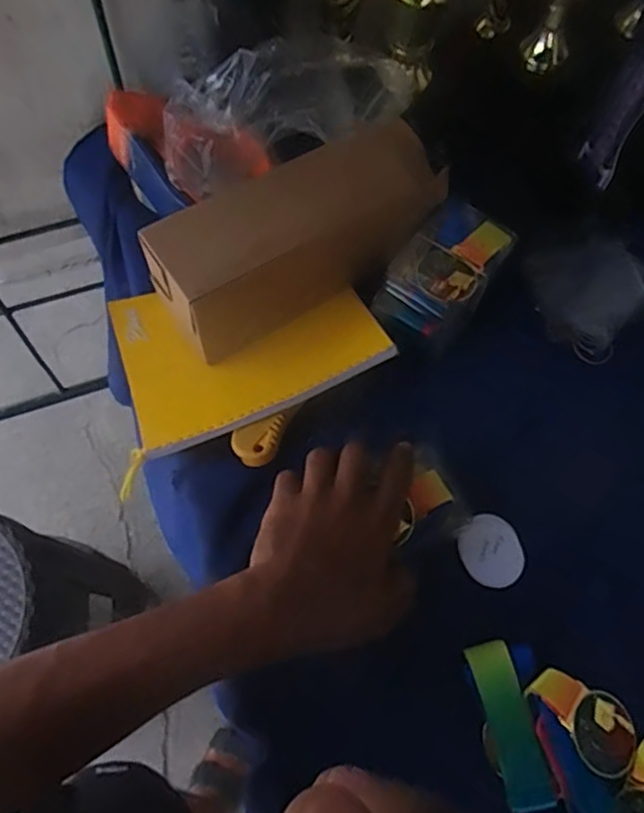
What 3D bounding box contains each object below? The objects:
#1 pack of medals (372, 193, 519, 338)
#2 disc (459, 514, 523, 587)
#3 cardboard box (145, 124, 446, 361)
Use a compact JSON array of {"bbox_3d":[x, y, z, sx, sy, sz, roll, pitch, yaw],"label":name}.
[{"bbox_3d":[0.102,-0.112,0.511,0.073,0.037,0.117,31,66,11],"label":"pack of medals"},{"bbox_3d":[0.125,0.106,0.453,0.049,0.004,0.050,6,68,-14],"label":"disc"},{"bbox_3d":[-0.014,-0.135,0.499,0.235,0.094,0.085,-26,68,-15],"label":"cardboard box"}]

